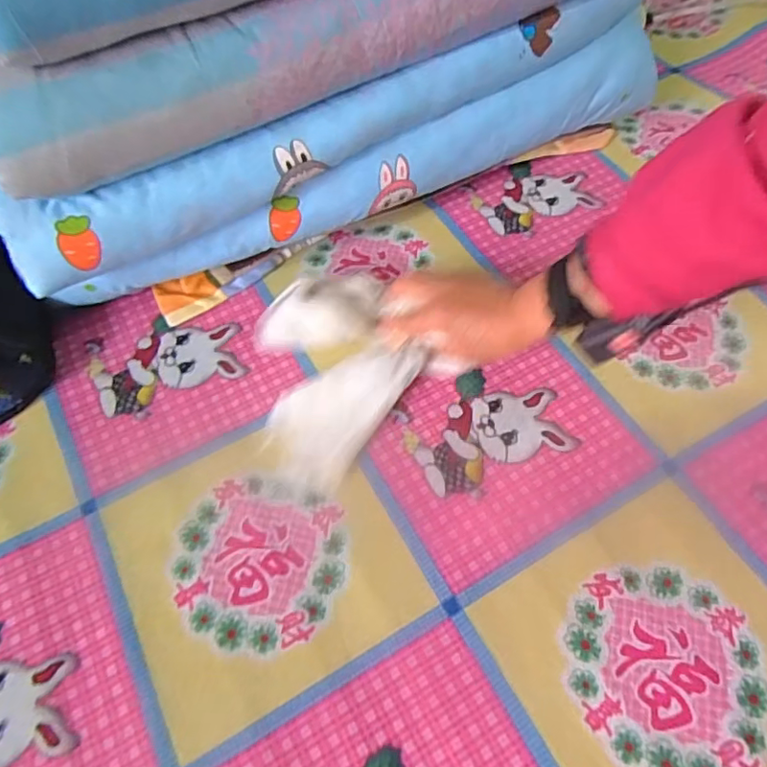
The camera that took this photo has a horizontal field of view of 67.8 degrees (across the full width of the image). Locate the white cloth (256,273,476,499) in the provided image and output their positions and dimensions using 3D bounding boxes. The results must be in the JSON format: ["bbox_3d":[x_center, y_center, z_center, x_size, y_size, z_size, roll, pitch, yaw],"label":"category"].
[{"bbox_3d":[-0.040,-0.009,0.519,0.138,0.042,0.197,-10,57,-6],"label":"white cloth"}]

